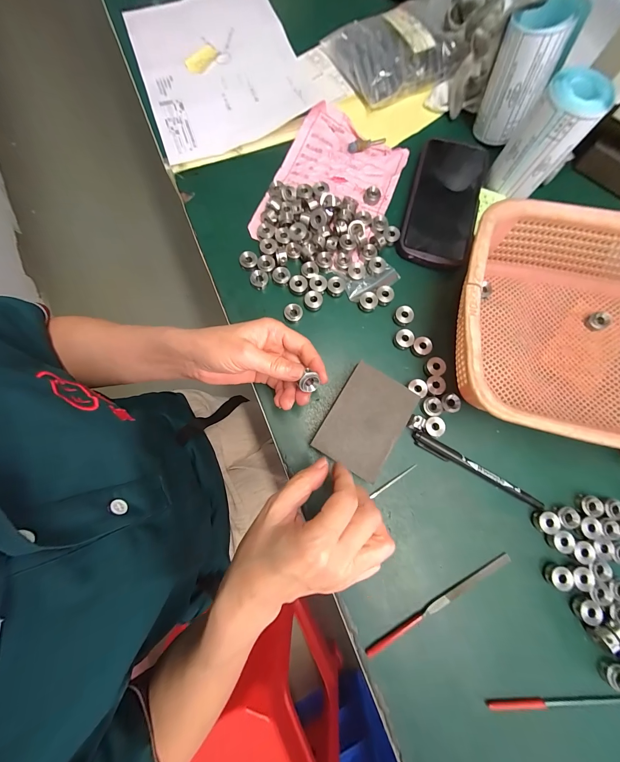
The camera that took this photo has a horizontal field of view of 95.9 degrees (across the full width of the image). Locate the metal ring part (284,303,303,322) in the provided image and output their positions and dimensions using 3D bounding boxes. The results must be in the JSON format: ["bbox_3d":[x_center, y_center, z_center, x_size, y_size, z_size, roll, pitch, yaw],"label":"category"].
[{"bbox_3d":[-0.018,-0.073,0.305,0.019,0.011,0.019,0,77,-1],"label":"metal ring part"}]

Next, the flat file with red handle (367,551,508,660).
[{"bbox_3d":[0.118,0.201,0.252,0.153,0.008,0.007,-27,79,-6],"label":"flat file with red handle"}]

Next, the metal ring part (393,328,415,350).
[{"bbox_3d":[0.101,-0.045,0.302,0.018,0.013,0.020,-40,81,-9],"label":"metal ring part"}]

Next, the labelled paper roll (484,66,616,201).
[{"bbox_3d":[0.249,-0.257,0.300,0.057,0.095,0.055,0,77,-1],"label":"labelled paper roll"}]

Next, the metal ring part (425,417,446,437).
[{"bbox_3d":[0.125,0.046,0.280,0.018,0.008,0.020,-6,78,-2],"label":"metal ring part"}]

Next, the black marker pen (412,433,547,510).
[{"bbox_3d":[0.165,0.088,0.276,0.136,0.009,0.014,28,79,5],"label":"black marker pen"}]

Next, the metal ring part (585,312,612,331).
[{"bbox_3d":[0.319,-0.066,0.308,0.017,0.013,0.019,-20,78,-5],"label":"metal ring part"}]

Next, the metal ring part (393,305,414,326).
[{"bbox_3d":[0.103,-0.071,0.307,0.019,0.011,0.019,0,77,-1],"label":"metal ring part"}]

